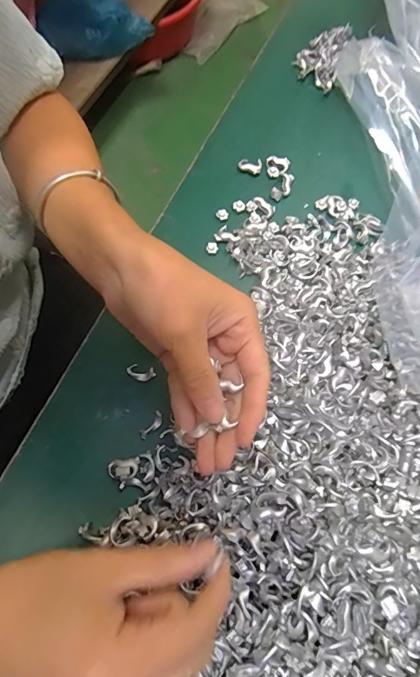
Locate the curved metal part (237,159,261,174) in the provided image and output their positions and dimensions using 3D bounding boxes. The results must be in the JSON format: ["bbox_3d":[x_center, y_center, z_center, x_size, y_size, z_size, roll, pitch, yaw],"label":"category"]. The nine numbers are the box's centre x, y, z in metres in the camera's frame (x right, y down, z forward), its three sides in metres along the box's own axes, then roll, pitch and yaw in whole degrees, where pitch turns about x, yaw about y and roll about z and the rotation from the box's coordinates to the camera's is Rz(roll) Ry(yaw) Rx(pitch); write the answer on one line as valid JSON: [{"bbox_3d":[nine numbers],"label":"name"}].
[{"bbox_3d":[0.034,-0.149,0.367,0.020,0.005,0.012,6,70,2],"label":"curved metal part"}]

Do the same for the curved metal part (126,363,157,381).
[{"bbox_3d":[-0.048,0.024,0.298,0.019,0.005,0.010,7,70,2],"label":"curved metal part"}]

